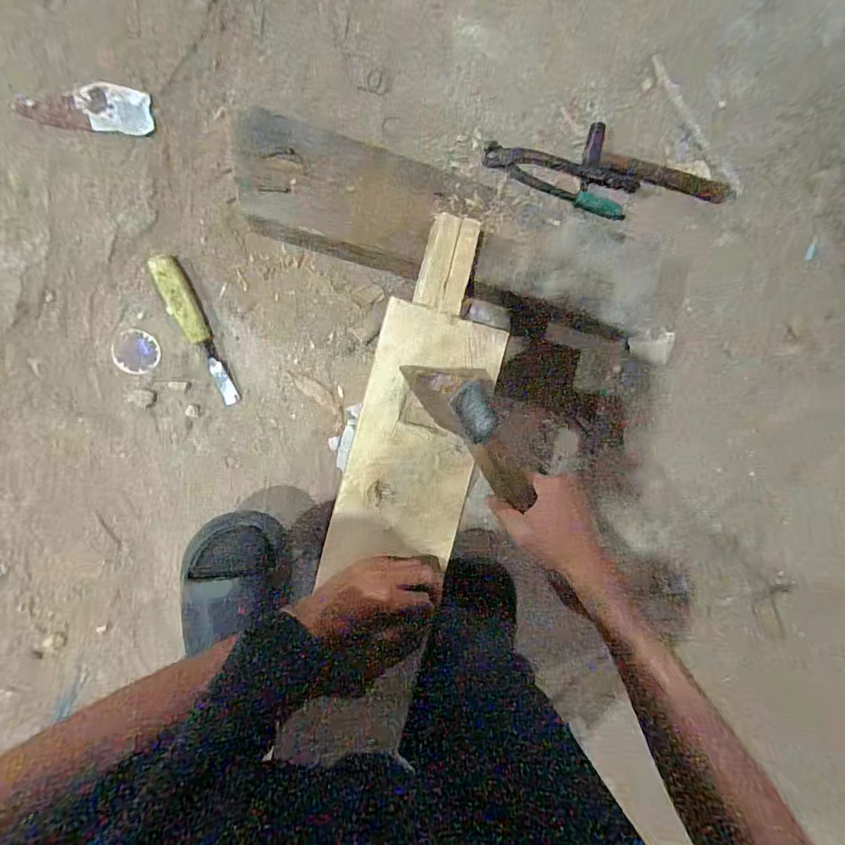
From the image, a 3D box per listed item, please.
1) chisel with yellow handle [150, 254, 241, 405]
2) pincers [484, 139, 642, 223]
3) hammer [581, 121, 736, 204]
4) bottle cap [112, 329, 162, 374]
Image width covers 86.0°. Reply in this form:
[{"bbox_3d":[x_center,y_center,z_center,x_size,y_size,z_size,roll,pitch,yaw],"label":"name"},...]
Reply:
[{"bbox_3d":[-0.280,-0.109,0.554,0.034,0.034,0.186,-21,95,-8],"label":"chisel with yellow handle"},{"bbox_3d":[0.191,-0.338,0.624,0.220,0.018,0.065,15,90,-9],"label":"pincers"},{"bbox_3d":[0.339,-0.366,0.646,0.228,0.019,0.085,2,92,-9],"label":"hammer"},{"bbox_3d":[-0.353,-0.087,0.558,0.052,0.004,0.052,0,92,-9],"label":"bottle cap"}]

